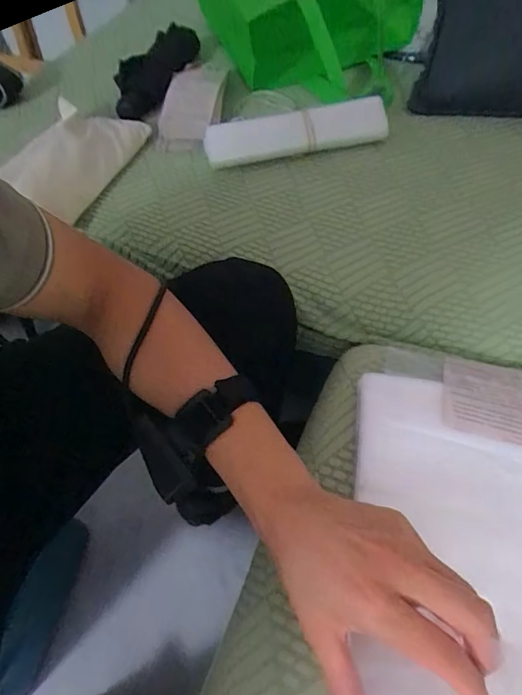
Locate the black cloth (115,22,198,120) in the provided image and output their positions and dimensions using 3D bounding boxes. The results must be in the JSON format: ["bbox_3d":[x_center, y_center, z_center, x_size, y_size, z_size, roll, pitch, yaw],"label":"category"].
[{"bbox_3d":[-0.166,-0.465,0.737,0.096,0.063,0.226,15,58,13],"label":"black cloth"}]

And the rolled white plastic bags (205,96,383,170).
[{"bbox_3d":[0.050,-0.306,0.618,0.251,0.049,0.048,-7,56,-2],"label":"rolled white plastic bags"}]

